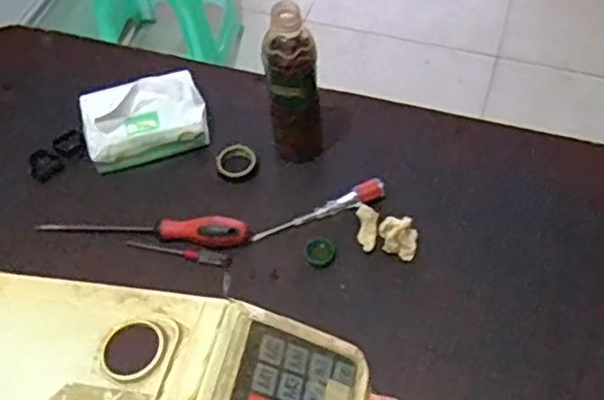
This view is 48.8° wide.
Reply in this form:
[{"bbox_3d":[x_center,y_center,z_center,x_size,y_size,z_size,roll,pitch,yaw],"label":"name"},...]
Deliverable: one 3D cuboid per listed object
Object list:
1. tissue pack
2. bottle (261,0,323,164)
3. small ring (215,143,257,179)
[{"bbox_3d":[-0.194,-0.104,0.824,0.148,0.068,0.094,-17,57,-8],"label":"tissue pack"},{"bbox_3d":[-0.009,-0.116,0.738,0.057,0.195,0.061,-23,58,-12],"label":"bottle"},{"bbox_3d":[-0.079,-0.048,0.806,0.042,0.014,0.044,-1,56,2],"label":"small ring"}]

